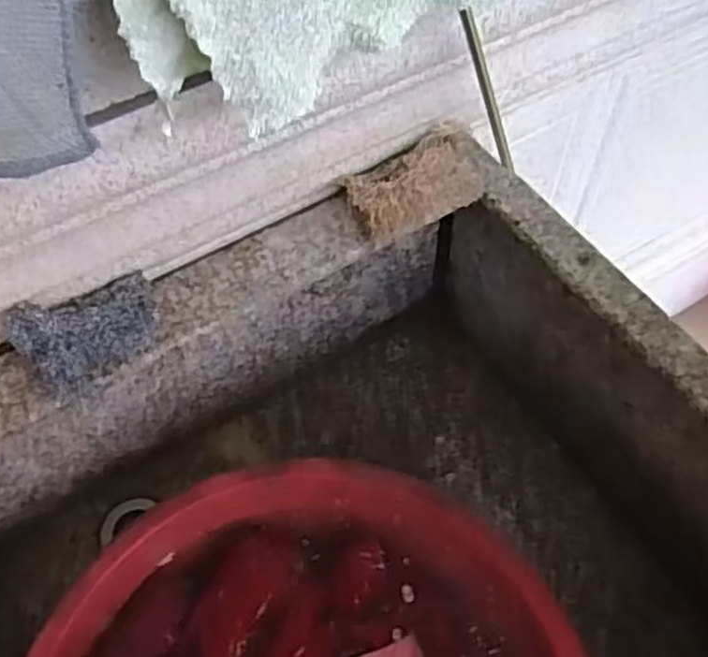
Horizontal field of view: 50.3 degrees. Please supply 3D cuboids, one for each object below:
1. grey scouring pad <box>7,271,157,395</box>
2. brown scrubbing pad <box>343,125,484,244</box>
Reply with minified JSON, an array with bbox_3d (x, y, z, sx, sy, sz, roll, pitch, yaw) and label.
[{"bbox_3d":[-0.180,0.005,0.517,0.093,0.013,0.063,-19,94,-26],"label":"grey scouring pad"},{"bbox_3d":[0.052,-0.114,0.591,0.113,0.032,0.055,-26,61,-17],"label":"brown scrubbing pad"}]

